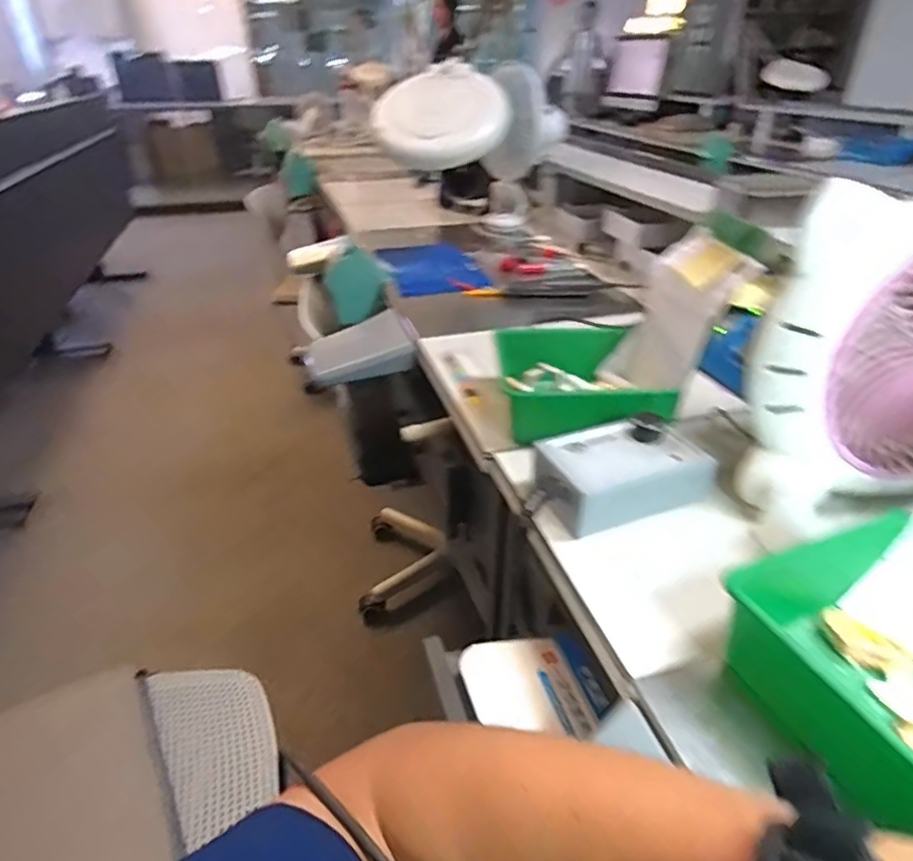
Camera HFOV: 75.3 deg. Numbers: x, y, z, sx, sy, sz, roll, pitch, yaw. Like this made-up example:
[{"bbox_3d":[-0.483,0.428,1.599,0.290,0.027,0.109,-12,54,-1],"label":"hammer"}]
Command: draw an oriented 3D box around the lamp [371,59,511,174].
[{"bbox_3d":[-0.031,-0.521,0.980,0.220,0.052,0.215,-1,70,2],"label":"lamp"}]

